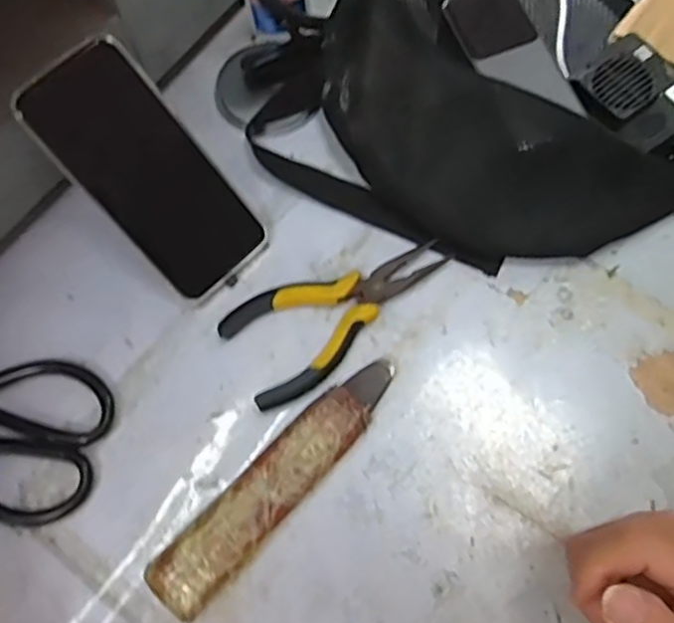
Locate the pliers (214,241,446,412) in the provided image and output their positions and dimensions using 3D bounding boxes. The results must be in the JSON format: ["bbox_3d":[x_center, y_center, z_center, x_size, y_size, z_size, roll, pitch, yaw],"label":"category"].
[{"bbox_3d":[0.003,-0.003,0.433,0.152,0.016,0.071,-29,74,-8],"label":"pliers"}]

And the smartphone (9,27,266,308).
[{"bbox_3d":[-0.117,-0.086,0.420,0.074,0.011,0.164,-42,109,-11],"label":"smartphone"}]

